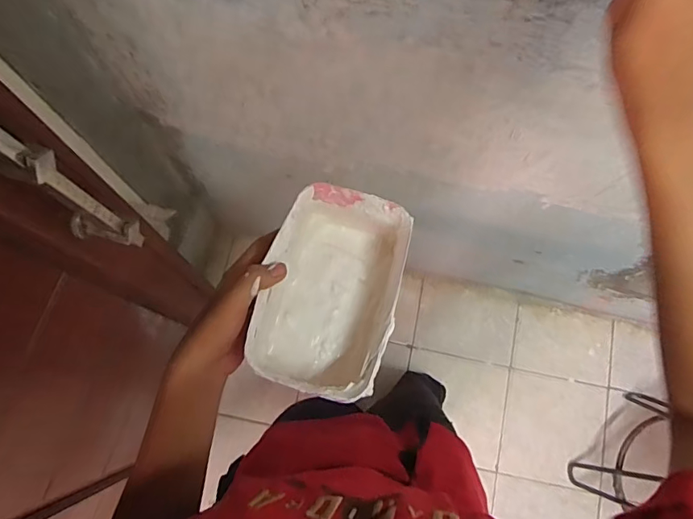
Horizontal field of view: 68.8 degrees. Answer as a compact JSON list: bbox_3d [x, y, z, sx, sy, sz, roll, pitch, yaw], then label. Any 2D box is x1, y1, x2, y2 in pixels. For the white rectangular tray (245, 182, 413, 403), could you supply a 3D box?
[{"bbox_3d":[-0.014,0.029,0.473,0.113,0.084,0.182,13,76,1],"label":"white rectangular tray"}]

